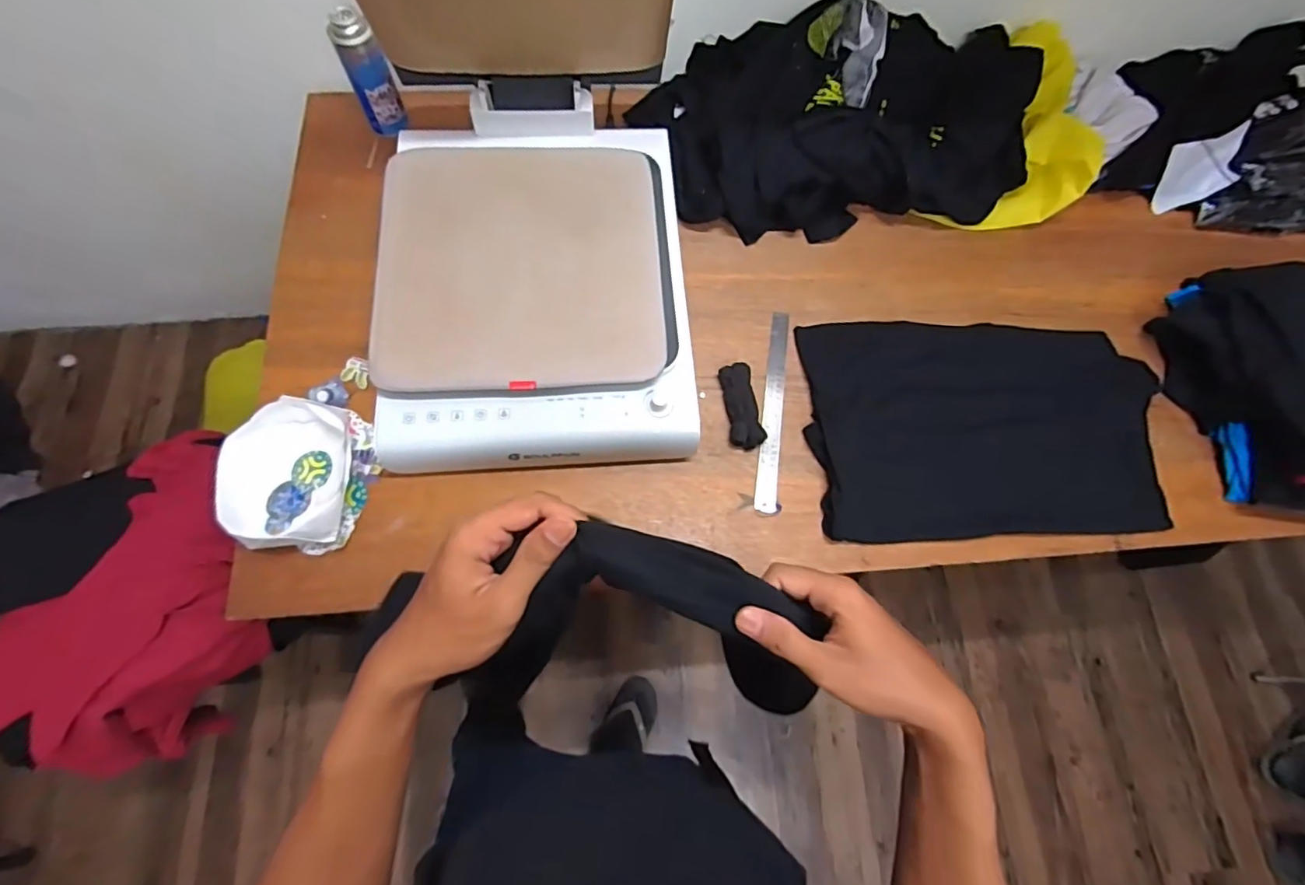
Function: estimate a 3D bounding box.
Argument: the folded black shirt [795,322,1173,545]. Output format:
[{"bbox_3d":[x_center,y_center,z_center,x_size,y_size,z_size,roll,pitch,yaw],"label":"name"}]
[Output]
[{"bbox_3d":[0.500,-0.024,0.831,0.520,0.057,0.318,1,71,-2],"label":"folded black shirt"}]

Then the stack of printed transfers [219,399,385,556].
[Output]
[{"bbox_3d":[-0.470,0.044,0.748,0.178,0.056,0.195,3,71,-1],"label":"stack of printed transfers"}]

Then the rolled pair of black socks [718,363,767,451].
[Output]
[{"bbox_3d":[0.132,-0.054,0.833,0.047,0.031,0.127,-9,72,-6],"label":"rolled pair of black socks"}]

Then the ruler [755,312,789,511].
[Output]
[{"bbox_3d":[0.182,-0.054,0.852,0.030,0.005,0.322,8,71,1],"label":"ruler"}]

